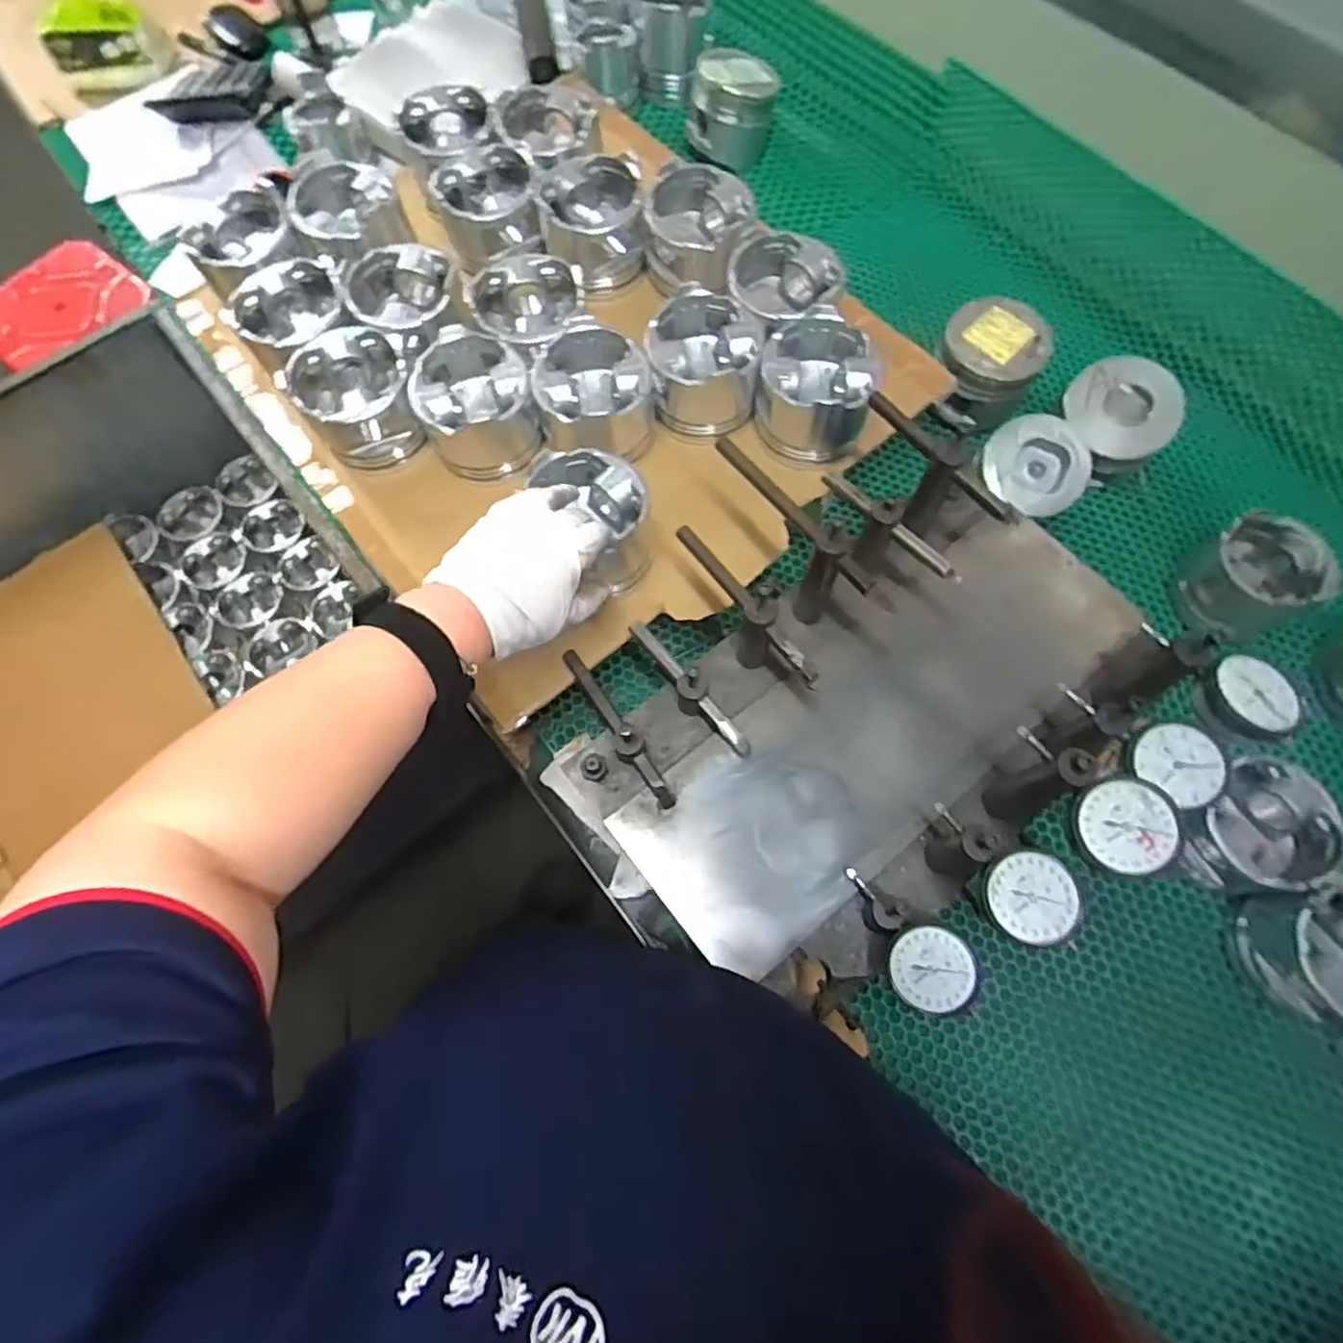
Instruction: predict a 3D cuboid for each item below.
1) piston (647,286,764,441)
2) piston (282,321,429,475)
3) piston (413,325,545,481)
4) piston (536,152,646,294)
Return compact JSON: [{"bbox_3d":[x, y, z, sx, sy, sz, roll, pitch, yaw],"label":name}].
[{"bbox_3d":[0.026,-0.274,0.620,0.092,0.082,0.090,0,70,1],"label":"piston"},{"bbox_3d":[-0.277,-0.241,0.617,0.098,0.081,0.104,-21,71,-6],"label":"piston"},{"bbox_3d":[-0.168,-0.227,0.603,0.097,0.082,0.107,-27,72,-8],"label":"piston"},{"bbox_3d":[-0.078,-0.442,0.681,0.099,0.079,0.102,-6,70,-1],"label":"piston"}]

